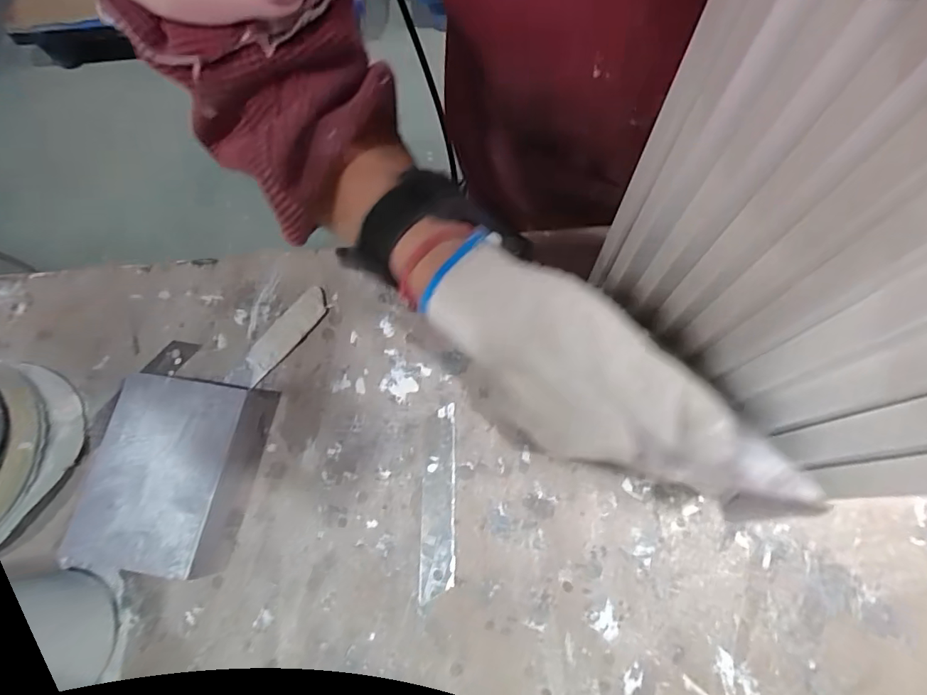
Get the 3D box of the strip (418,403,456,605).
[{"bbox_3d":[-0.014,0.083,0.279,0.018,0.004,0.099,-1,71,2],"label":"strip"}]

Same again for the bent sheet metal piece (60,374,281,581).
[{"bbox_3d":[-0.159,0.069,0.277,0.075,0.026,0.100,8,73,5],"label":"bent sheet metal piece"}]

